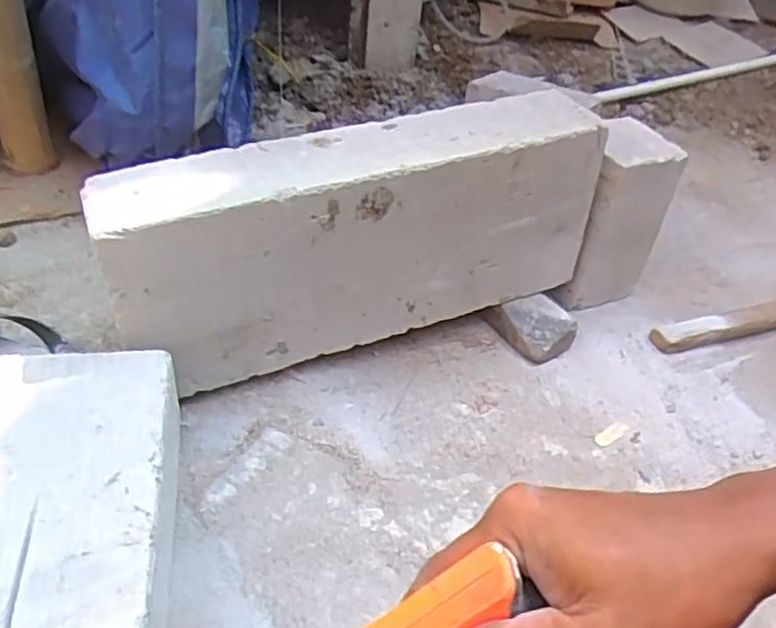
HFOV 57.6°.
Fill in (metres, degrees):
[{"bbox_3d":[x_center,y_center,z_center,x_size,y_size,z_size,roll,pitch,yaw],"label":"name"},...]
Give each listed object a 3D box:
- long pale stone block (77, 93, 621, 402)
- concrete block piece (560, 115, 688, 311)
[{"bbox_3d":[-0.027,-0.083,0.712,0.490,0.201,0.105,-12,41,-23],"label":"long pale stone block"},{"bbox_3d":[0.254,-0.113,0.830,0.120,0.212,0.095,-17,45,-25],"label":"concrete block piece"}]

